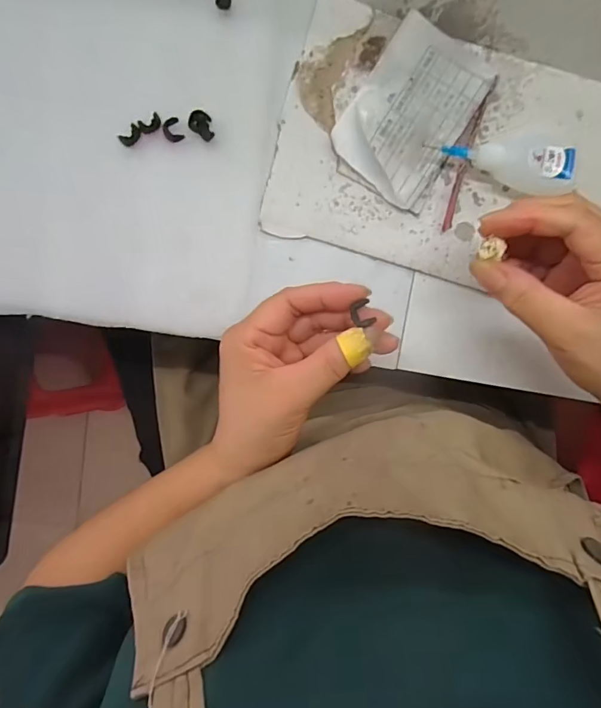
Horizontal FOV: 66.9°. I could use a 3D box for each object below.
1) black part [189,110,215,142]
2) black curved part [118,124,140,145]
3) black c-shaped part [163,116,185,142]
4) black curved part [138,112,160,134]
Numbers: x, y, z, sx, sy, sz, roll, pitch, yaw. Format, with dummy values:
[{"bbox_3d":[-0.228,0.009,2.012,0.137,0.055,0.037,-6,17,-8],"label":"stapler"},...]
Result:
[{"bbox_3d":[-0.067,-0.157,0.313,0.019,0.010,0.014,38,93,-2],"label":"black part"},{"bbox_3d":[-0.117,-0.151,0.314,0.014,0.004,0.009,-44,93,3],"label":"black curved part"},{"bbox_3d":[-0.089,-0.155,0.314,0.012,0.004,0.016,-20,94,2],"label":"black c-shaped part"},{"bbox_3d":[-0.104,-0.159,0.313,0.016,0.004,0.010,-29,93,2],"label":"black curved part"}]

